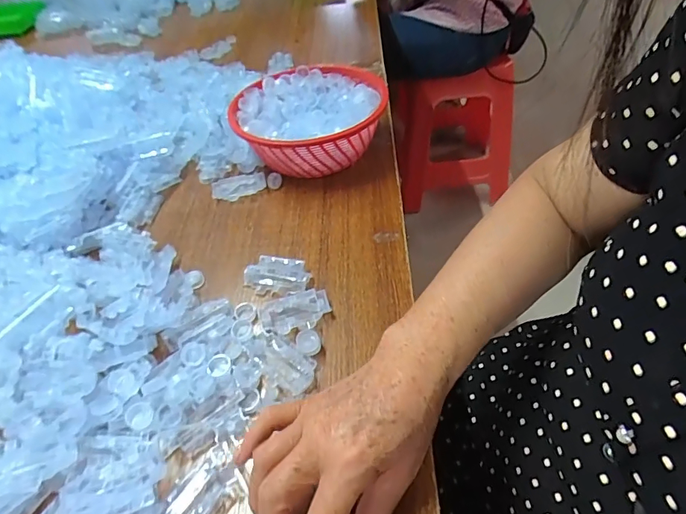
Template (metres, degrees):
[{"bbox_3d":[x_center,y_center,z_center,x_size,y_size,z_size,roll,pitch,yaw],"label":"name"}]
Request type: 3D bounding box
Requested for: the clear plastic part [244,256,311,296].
[{"bbox_3d":[-0.068,0.017,0.462,0.066,0.013,0.039,3,47,10],"label":"clear plastic part"}]

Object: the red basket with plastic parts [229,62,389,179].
[{"bbox_3d":[-0.044,-0.172,0.595,0.184,0.090,0.180,-4,47,4],"label":"red basket with plastic parts"}]

